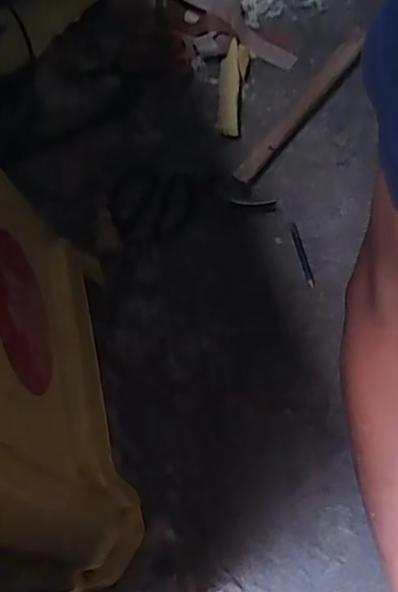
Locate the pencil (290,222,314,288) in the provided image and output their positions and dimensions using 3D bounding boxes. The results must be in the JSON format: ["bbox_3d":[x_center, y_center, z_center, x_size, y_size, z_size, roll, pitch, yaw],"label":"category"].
[{"bbox_3d":[0.122,-0.049,0.750,0.009,0.006,0.084,-13,68,-4],"label":"pencil"}]

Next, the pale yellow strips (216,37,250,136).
[{"bbox_3d":[0.043,-0.275,0.829,0.033,0.010,0.132,7,80,4],"label":"pale yellow strips"}]

